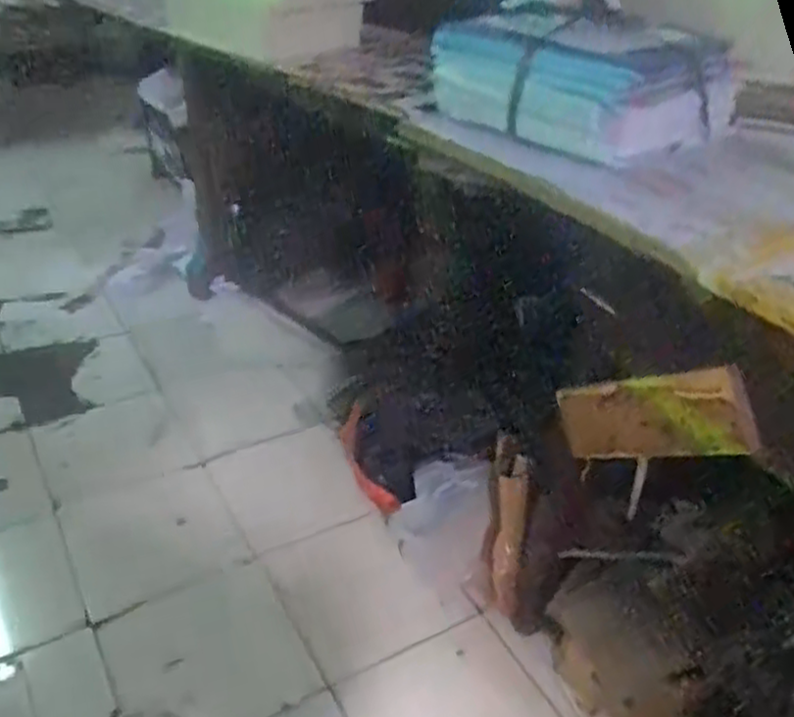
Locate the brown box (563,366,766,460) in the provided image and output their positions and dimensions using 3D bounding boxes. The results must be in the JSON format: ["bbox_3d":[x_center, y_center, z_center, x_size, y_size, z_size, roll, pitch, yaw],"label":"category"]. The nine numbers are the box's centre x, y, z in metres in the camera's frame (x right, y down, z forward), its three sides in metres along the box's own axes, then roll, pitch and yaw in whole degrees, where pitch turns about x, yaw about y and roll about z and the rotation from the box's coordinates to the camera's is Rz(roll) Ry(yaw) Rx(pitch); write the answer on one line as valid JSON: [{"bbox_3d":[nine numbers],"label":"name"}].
[{"bbox_3d":[0.299,0.074,0.906,0.027,0.110,0.253,-27,6,-37],"label":"brown box"}]

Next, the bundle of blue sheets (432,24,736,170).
[{"bbox_3d":[0.207,-0.329,0.923,0.356,0.124,0.136,23,39,26],"label":"bundle of blue sheets"}]

